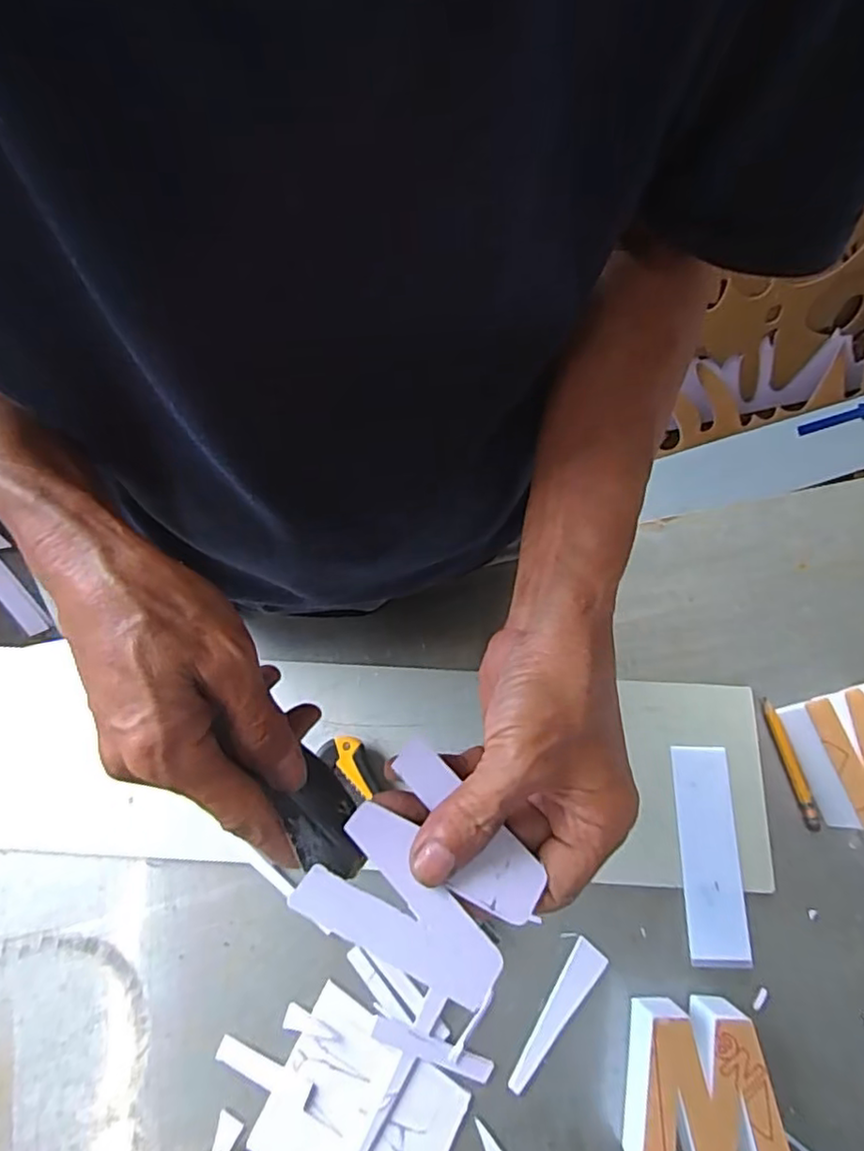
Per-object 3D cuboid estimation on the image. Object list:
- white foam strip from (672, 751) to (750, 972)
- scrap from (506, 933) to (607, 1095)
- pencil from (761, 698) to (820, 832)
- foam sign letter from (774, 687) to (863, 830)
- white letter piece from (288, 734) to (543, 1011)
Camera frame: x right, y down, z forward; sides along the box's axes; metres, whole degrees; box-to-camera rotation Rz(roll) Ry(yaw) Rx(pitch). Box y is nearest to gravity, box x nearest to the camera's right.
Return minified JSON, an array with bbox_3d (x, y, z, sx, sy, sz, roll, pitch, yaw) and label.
[{"bbox_3d":[0.188,0.188,0.428,0.039,0.007,0.135,1,70,1],"label":"white foam strip"},{"bbox_3d":[0.080,0.282,0.400,0.022,0.004,0.095,32,74,11],"label":"scrap"},{"bbox_3d":[0.255,0.134,0.448,0.008,0.006,0.091,-11,70,-4],"label":"pencil"},{"bbox_3d":[0.294,0.123,0.433,0.070,0.049,0.081,-13,71,-4],"label":"foam sign letter"},{"bbox_3d":[0.000,0.123,0.255,0.079,0.004,0.078,36,61,12],"label":"white letter piece"}]

